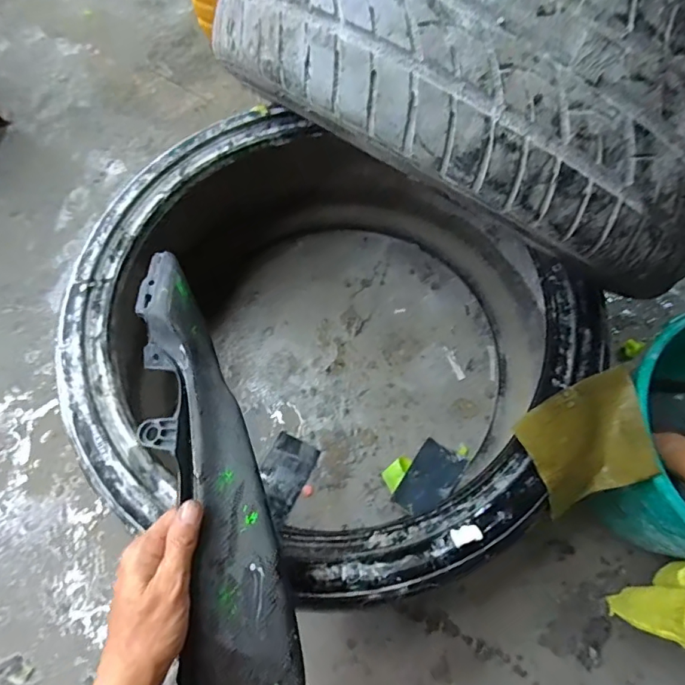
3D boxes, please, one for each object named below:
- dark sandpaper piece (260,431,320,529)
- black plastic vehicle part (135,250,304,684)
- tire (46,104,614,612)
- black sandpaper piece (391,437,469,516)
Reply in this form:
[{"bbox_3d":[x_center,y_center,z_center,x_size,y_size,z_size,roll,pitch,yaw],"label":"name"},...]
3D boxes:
[{"bbox_3d":[-0.091,0.201,0.718,0.070,0.004,0.118,25,71,10],"label":"dark sandpaper piece"},{"bbox_3d":[-0.108,0.143,0.380,0.107,0.052,0.448,-12,77,-4],"label":"black plastic vehicle part"},{"bbox_3d":[-0.015,-0.009,0.659,0.615,0.258,0.607,20,70,8],"label":"tire"},{"bbox_3d":[0.129,0.199,0.694,0.070,0.014,0.112,23,54,33],"label":"black sandpaper piece"}]

